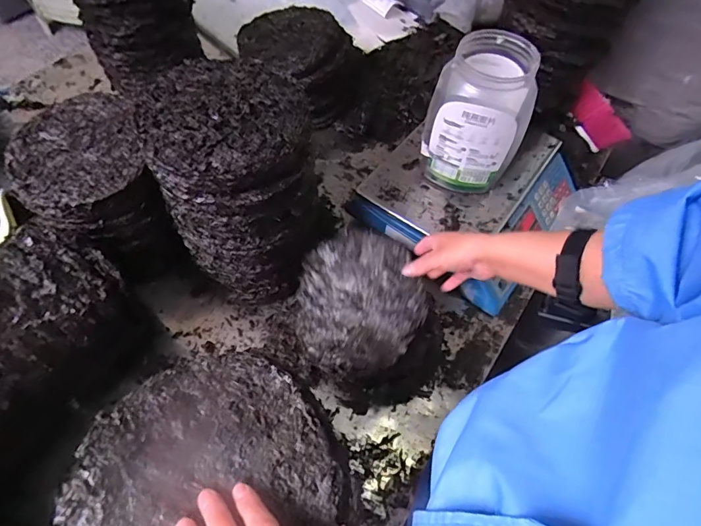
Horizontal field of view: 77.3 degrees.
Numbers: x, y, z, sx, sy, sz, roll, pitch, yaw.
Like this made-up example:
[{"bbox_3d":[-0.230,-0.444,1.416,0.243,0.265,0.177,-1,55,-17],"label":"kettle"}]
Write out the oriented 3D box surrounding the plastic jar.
[{"bbox_3d":[0.191,-0.218,0.666,0.143,0.213,0.119,13,60,5],"label":"plastic jar"}]

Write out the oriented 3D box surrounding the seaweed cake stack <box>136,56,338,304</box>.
[{"bbox_3d":[-0.152,-0.106,0.629,0.197,0.273,0.205,-21,62,-14],"label":"seaweed cake stack"}]

